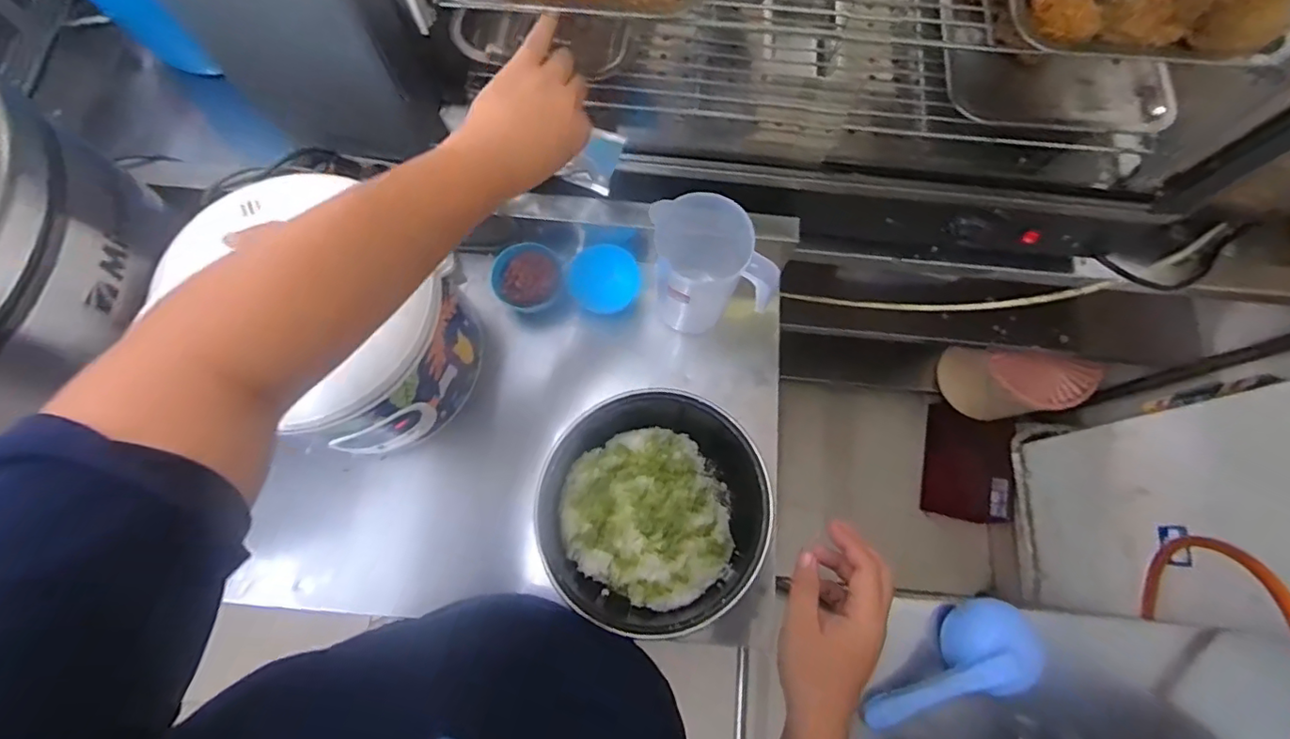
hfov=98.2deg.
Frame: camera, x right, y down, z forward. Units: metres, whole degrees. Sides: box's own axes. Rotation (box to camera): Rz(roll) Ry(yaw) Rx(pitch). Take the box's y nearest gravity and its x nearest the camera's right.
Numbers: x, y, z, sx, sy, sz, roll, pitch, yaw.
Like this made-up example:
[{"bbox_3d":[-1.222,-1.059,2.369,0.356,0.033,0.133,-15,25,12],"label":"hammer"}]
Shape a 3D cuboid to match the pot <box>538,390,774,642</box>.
[{"bbox_3d":[0.013,0.154,0.628,0.221,0.152,0.222,1,74,-2],"label":"pot"}]

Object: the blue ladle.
[{"bbox_3d":[0.333,0.337,0.611,0.198,0.067,0.077,-37,78,5],"label":"blue ladle"}]

